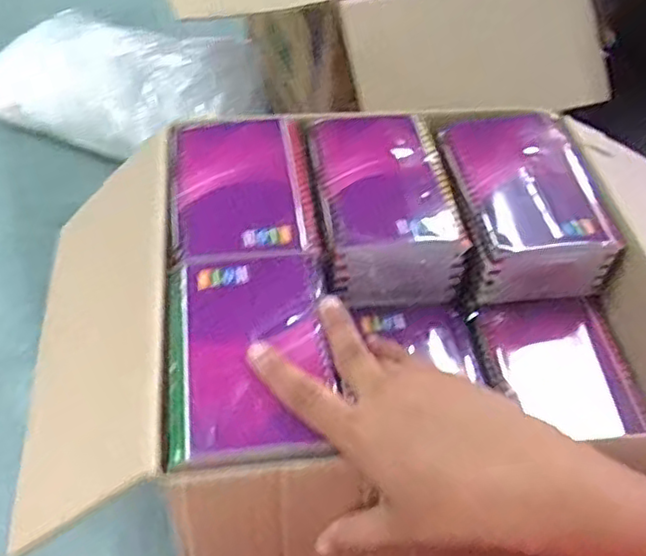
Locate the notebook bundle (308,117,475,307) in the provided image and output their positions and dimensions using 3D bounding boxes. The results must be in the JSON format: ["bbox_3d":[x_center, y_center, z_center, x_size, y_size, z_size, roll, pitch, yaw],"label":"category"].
[{"bbox_3d":[0.042,-0.056,0.489,0.091,0.077,0.133,-5,52,-7],"label":"notebook bundle"}]

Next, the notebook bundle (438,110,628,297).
[{"bbox_3d":[0.143,-0.053,0.499,0.100,0.057,0.146,-6,52,-8],"label":"notebook bundle"}]

